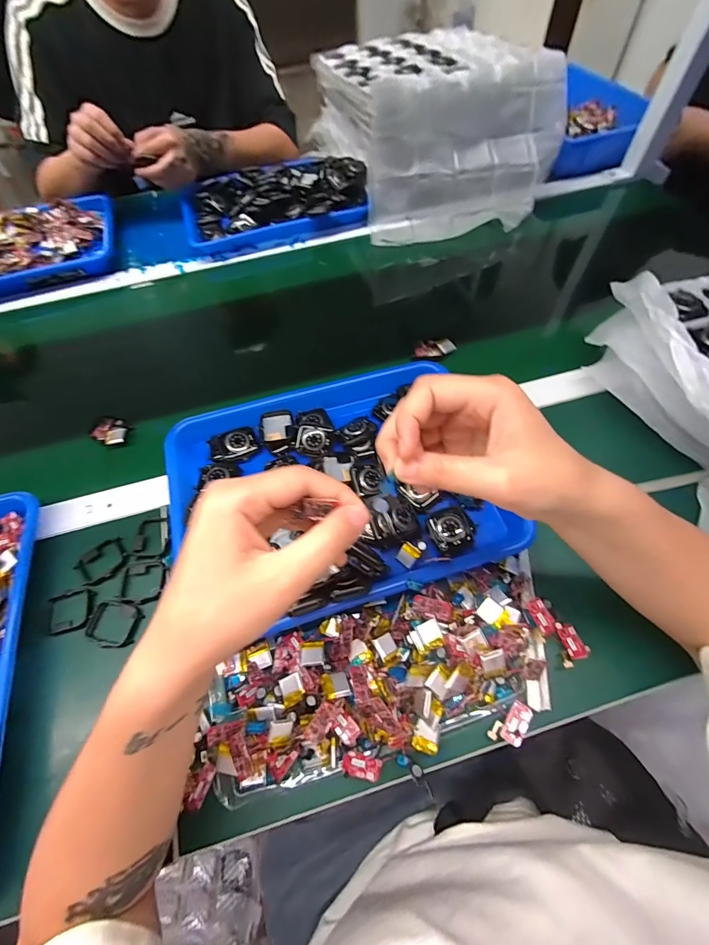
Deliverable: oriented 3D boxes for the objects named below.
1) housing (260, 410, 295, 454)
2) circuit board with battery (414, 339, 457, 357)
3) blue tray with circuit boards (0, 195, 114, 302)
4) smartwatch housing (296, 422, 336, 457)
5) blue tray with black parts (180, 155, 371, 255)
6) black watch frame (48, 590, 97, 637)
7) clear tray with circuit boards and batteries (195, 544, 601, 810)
[{"bbox_3d":[-0.083,-0.046,0.417,0.036,0.016,0.044,-16,60,-6],"label":"housing"},{"bbox_3d":[0.106,-0.165,0.502,0.052,0.011,0.024,3,60,4],"label":"circuit board with battery"},{"bbox_3d":[-0.585,-0.381,0.651,0.338,0.060,0.208,-21,61,-10],"label":"blue tray with circuit boards"},{"bbox_3d":[-0.042,-0.035,0.410,0.039,0.008,0.033,7,90,2],"label":"smartwatch housing"},{"bbox_3d":[-0.147,-0.495,0.685,0.324,0.055,0.202,-13,60,-5],"label":"blue tray with black parts"},{"bbox_3d":[-0.269,0.132,0.361,0.042,0.007,0.040,-17,60,-7],"label":"black watch frame"},{"bbox_3d":[0.023,0.169,0.306,0.337,0.046,0.124,-16,60,-7],"label":"clear tray with circuit boards and batteries"}]

